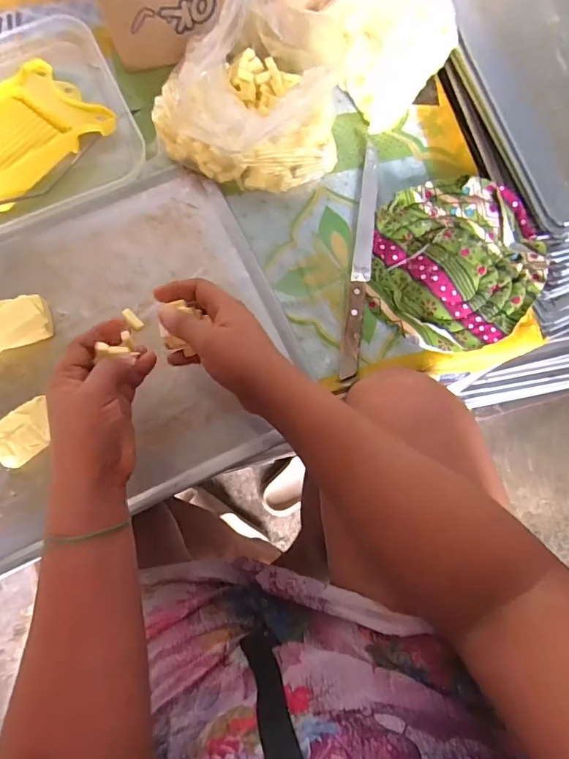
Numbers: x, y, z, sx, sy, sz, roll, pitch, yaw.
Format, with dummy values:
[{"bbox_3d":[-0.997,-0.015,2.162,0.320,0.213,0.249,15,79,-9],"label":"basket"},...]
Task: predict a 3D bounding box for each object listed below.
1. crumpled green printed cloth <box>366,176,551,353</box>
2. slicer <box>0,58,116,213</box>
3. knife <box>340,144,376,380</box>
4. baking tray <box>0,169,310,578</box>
[{"bbox_3d":[0.179,-0.119,0.477,0.171,0.027,0.178,9,77,2],"label":"crumpled green printed cloth"},{"bbox_3d":[-0.294,-0.260,0.489,0.128,0.057,0.192,37,79,8],"label":"slicer"},{"bbox_3d":[0.081,-0.129,0.486,0.020,0.013,0.262,8,77,2],"label":"knife"},{"bbox_3d":[-0.225,-0.014,0.462,0.447,0.034,0.327,-24,80,-5],"label":"baking tray"}]

